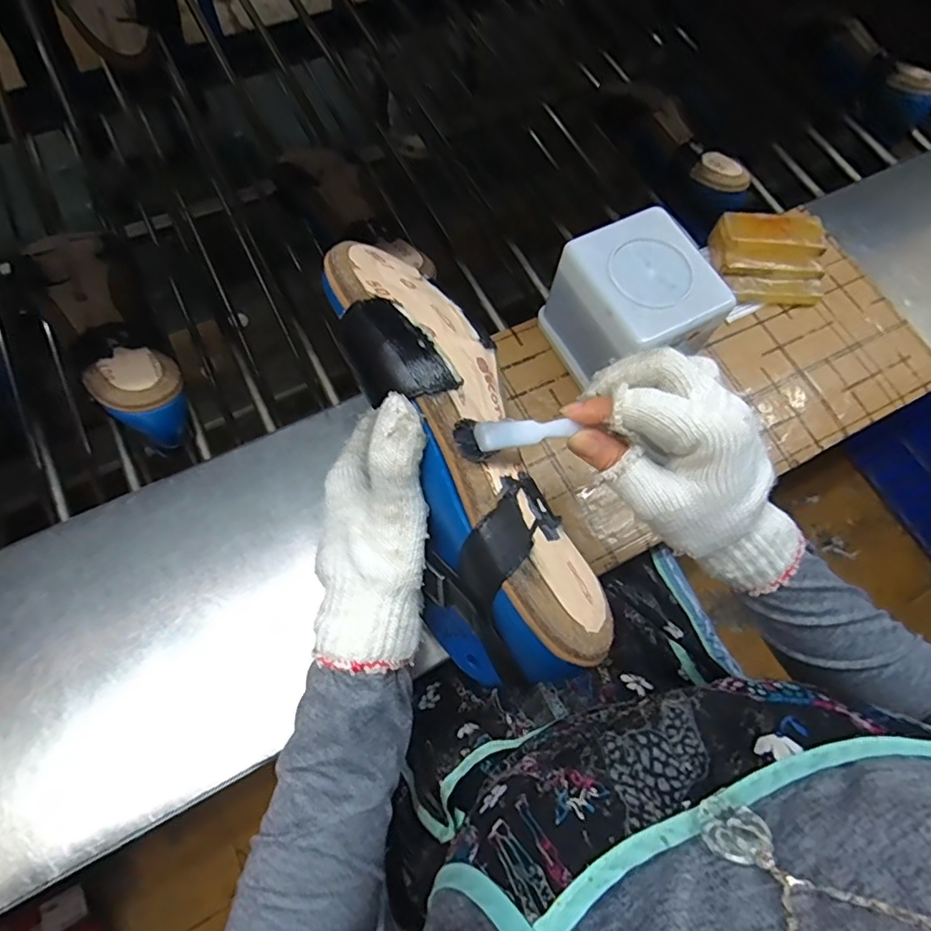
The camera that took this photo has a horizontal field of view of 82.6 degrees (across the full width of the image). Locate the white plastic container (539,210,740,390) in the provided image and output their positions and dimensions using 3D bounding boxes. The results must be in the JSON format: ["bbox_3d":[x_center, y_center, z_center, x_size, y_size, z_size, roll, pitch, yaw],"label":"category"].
[{"bbox_3d":[0.136,-0.125,0.448,0.102,0.106,0.112,-22,73,-10],"label":"white plastic container"}]

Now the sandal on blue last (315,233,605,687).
[{"bbox_3d":[-0.005,-0.007,0.281,0.079,0.075,0.251,-22,87,-10],"label":"sandal on blue last"}]

